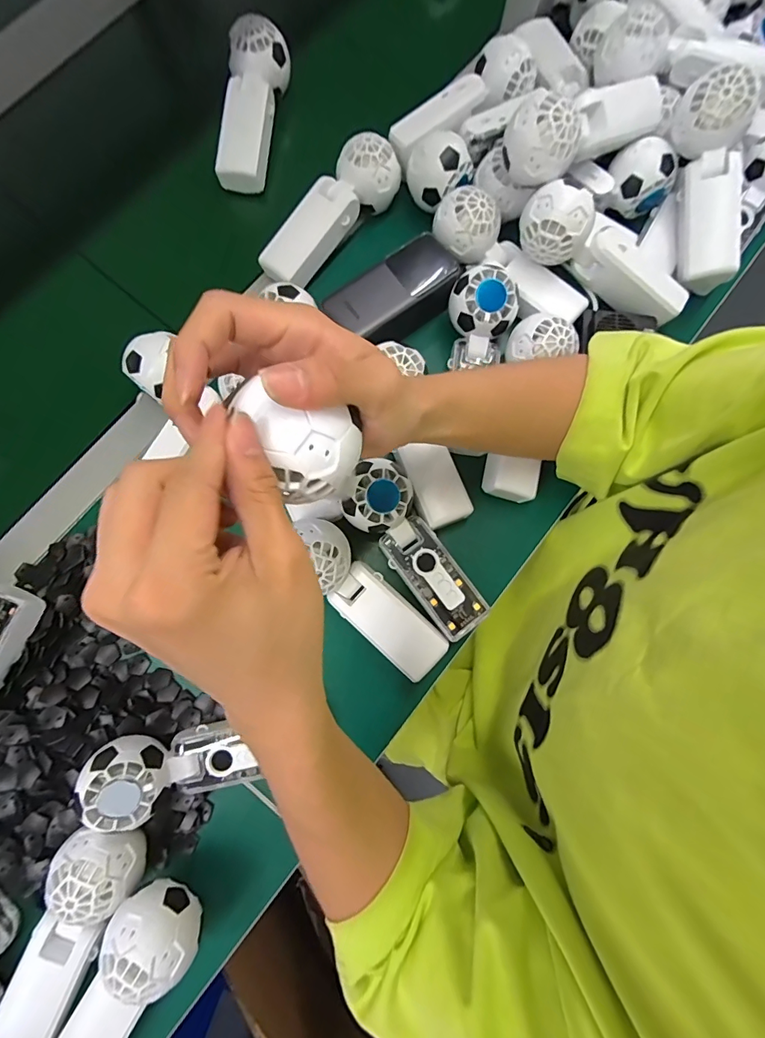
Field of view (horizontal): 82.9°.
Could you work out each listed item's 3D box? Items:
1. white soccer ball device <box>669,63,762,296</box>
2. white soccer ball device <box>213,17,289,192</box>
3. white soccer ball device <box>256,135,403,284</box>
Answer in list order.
[{"bbox_3d":[0.303,-0.307,0.400,0.056,0.057,0.168,-7,102,-2],"label":"white soccer ball device"},{"bbox_3d":[-0.140,-0.427,0.448,0.054,0.050,0.154,11,80,2],"label":"white soccer ball device"},{"bbox_3d":[-0.051,-0.306,0.425,0.055,0.048,0.167,43,82,7],"label":"white soccer ball device"}]

